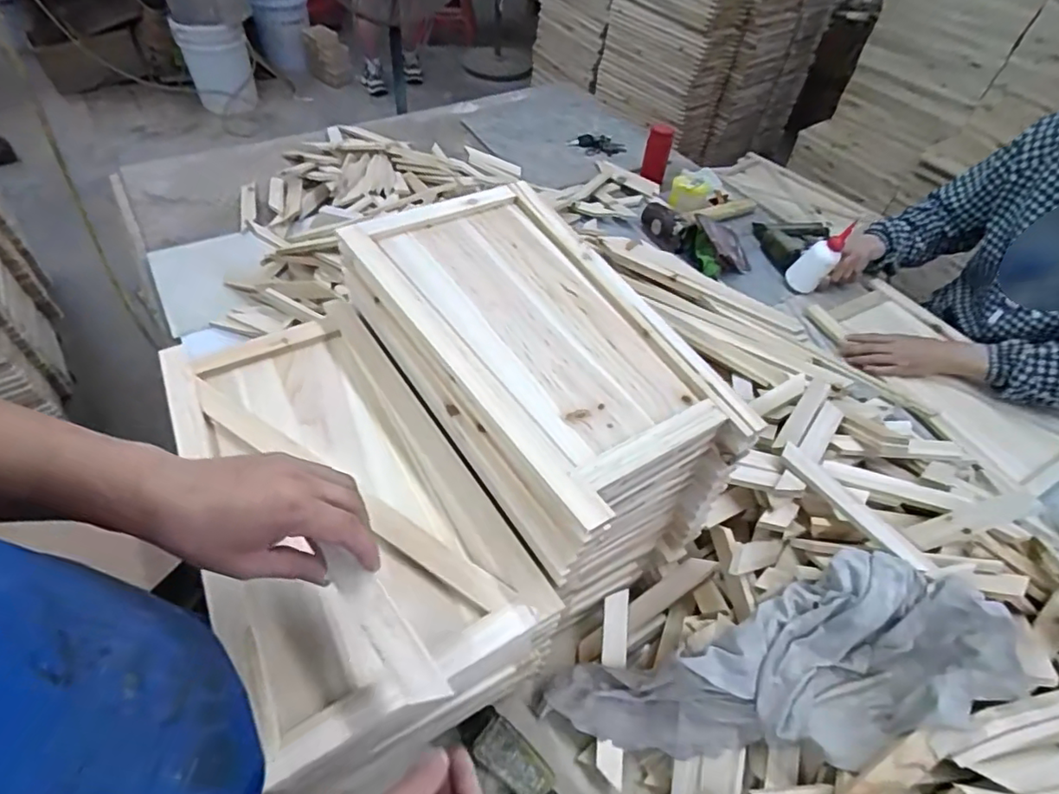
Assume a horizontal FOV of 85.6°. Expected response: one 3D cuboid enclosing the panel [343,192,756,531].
[{"bbox_3d":[0.007,-0.089,0.604,0.233,0.019,0.438,-27,58,-25],"label":"panel"}]

